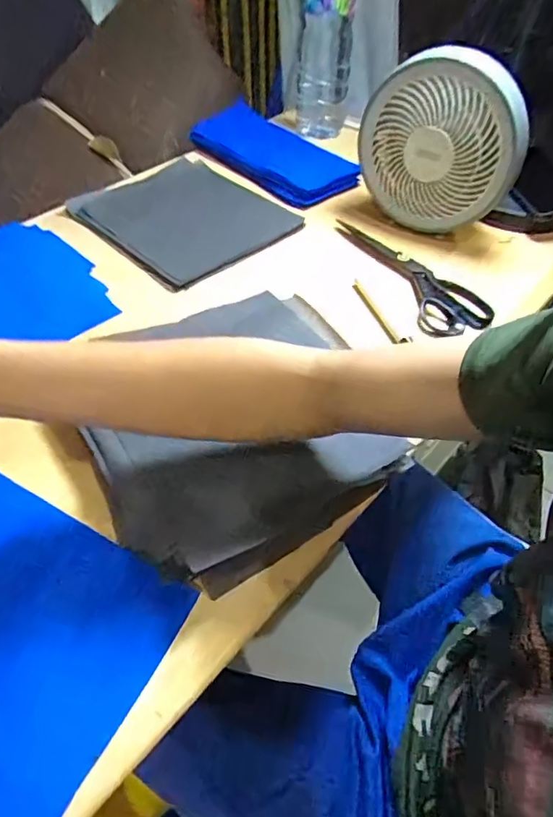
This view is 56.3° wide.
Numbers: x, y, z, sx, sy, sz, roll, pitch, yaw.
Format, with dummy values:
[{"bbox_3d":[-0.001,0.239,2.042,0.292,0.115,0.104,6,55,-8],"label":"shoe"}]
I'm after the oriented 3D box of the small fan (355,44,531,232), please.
[{"bbox_3d":[0.188,-0.300,0.610,0.184,0.191,0.068,11,50,8],"label":"small fan"}]

